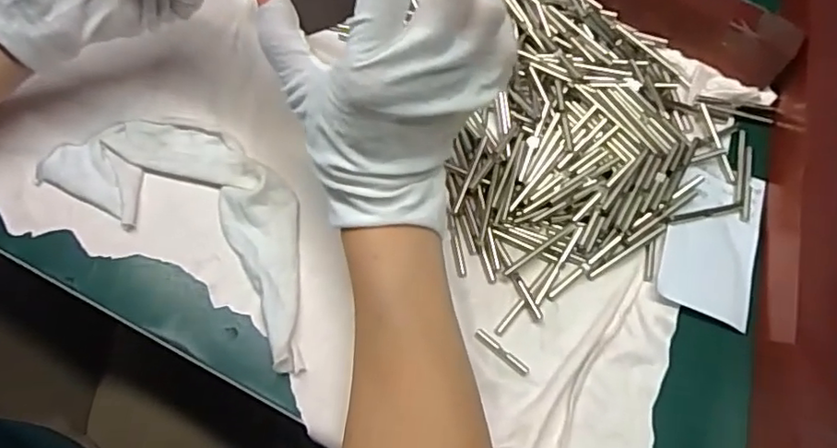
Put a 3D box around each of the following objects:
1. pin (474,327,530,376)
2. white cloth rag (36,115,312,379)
[{"bbox_3d":[0.046,0.070,0.328,0.035,0.005,0.006,39,72,11],"label":"pin"},{"bbox_3d":[-0.119,-0.006,0.343,0.184,0.017,0.081,36,72,10],"label":"white cloth rag"}]

